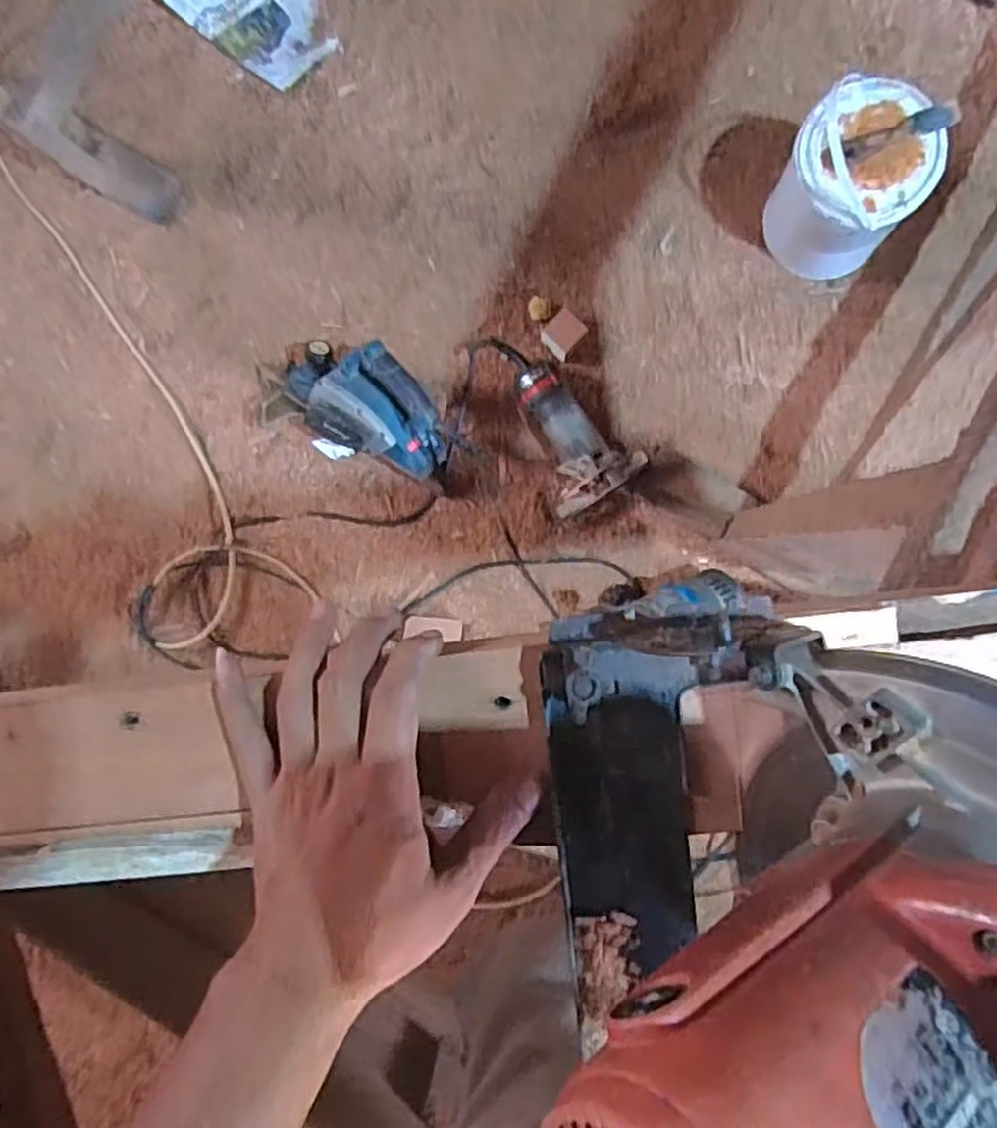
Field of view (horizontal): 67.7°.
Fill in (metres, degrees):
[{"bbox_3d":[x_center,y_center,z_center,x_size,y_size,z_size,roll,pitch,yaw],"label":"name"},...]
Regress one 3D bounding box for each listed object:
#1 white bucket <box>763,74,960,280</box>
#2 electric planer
[{"bbox_3d":[0.484,-0.527,1.018,0.173,0.232,0.177,0,90,8],"label":"white bucket"},{"bbox_3d":[-0.206,-0.250,1.150,0.279,0.129,0.150,24,93,7],"label":"electric planer"}]

